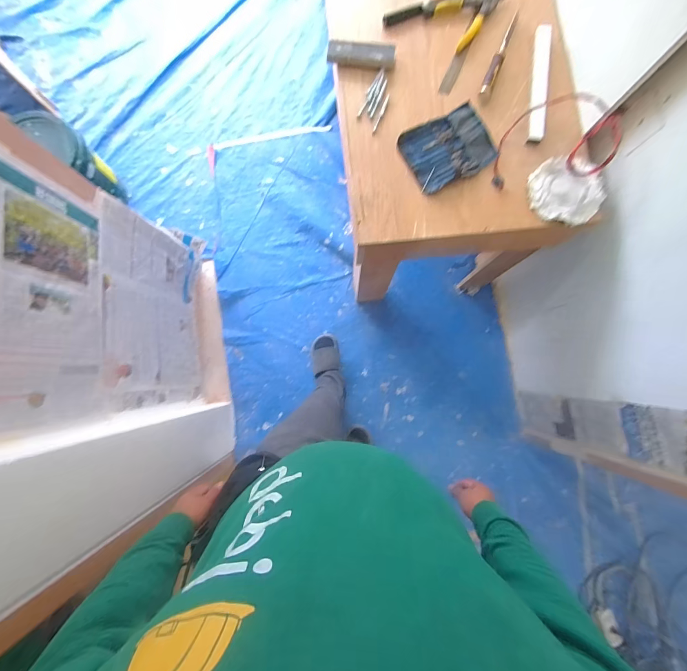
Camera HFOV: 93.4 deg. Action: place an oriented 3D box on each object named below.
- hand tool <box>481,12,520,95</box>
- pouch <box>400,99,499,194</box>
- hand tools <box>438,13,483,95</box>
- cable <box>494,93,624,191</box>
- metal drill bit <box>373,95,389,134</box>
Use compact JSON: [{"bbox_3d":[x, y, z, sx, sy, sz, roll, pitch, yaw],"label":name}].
[{"bbox_3d":[0.411,-0.741,0.838,0.027,0.025,0.274,23,85,4],"label":"hand tool"},{"bbox_3d":[0.263,-0.476,0.815,0.208,0.032,0.176,-26,84,-2],"label":"pouch"},{"bbox_3d":[0.310,-0.743,0.855,0.033,0.020,0.230,24,85,4],"label":"hand tools"},{"bbox_3d":[0.521,-0.477,0.781,0.235,0.093,0.296,24,85,4],"label":"cable"},{"bbox_3d":[0.097,-0.573,0.836,0.011,0.006,0.119,21,84,4],"label":"metal drill bit"}]

